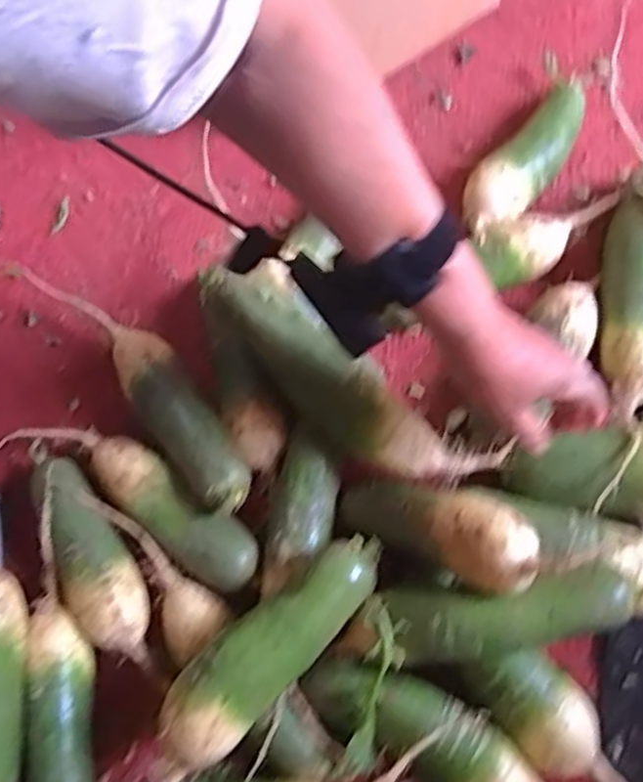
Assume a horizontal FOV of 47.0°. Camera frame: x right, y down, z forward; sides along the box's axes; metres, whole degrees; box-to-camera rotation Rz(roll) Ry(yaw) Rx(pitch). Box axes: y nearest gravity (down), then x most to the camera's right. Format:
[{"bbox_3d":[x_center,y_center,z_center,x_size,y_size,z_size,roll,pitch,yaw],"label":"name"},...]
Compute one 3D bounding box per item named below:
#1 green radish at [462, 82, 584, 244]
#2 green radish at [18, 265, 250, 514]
[{"bbox_3d":[0.194,-0.219,0.682,0.057,0.047,0.181,38,75,15],"label":"green radish"},{"bbox_3d":[-0.157,-0.021,0.632,0.057,0.066,0.309,-38,72,-11],"label":"green radish"}]

